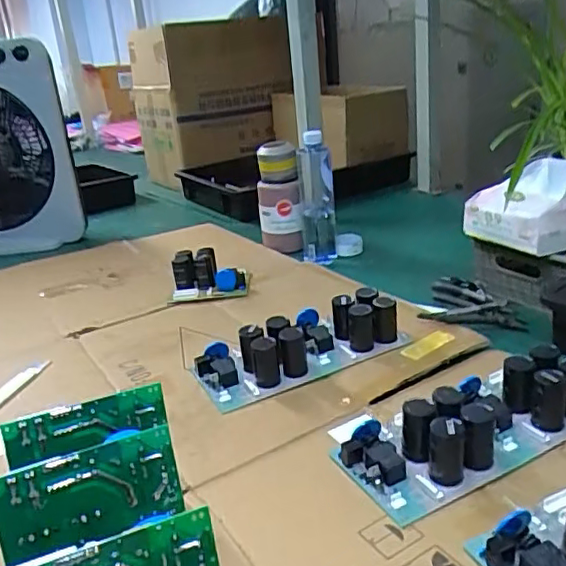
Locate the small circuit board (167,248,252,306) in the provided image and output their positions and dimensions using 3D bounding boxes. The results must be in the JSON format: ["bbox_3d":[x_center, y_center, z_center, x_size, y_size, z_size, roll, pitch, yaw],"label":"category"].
[{"bbox_3d":[-0.117,-0.009,0.957,0.128,0.059,0.088,-7,21,-4],"label":"small circuit board"}]

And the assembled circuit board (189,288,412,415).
[{"bbox_3d":[0.021,0.069,0.730,0.253,0.063,0.112,-15,24,-22],"label":"assembled circuit board"}]

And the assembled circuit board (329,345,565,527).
[{"bbox_3d":[0.172,0.118,0.579,0.257,0.057,0.144,-15,24,-23],"label":"assembled circuit board"}]

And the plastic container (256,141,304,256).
[{"bbox_3d":[-0.009,-0.160,1.133,0.078,0.190,0.086,-6,21,0],"label":"plastic container"}]

